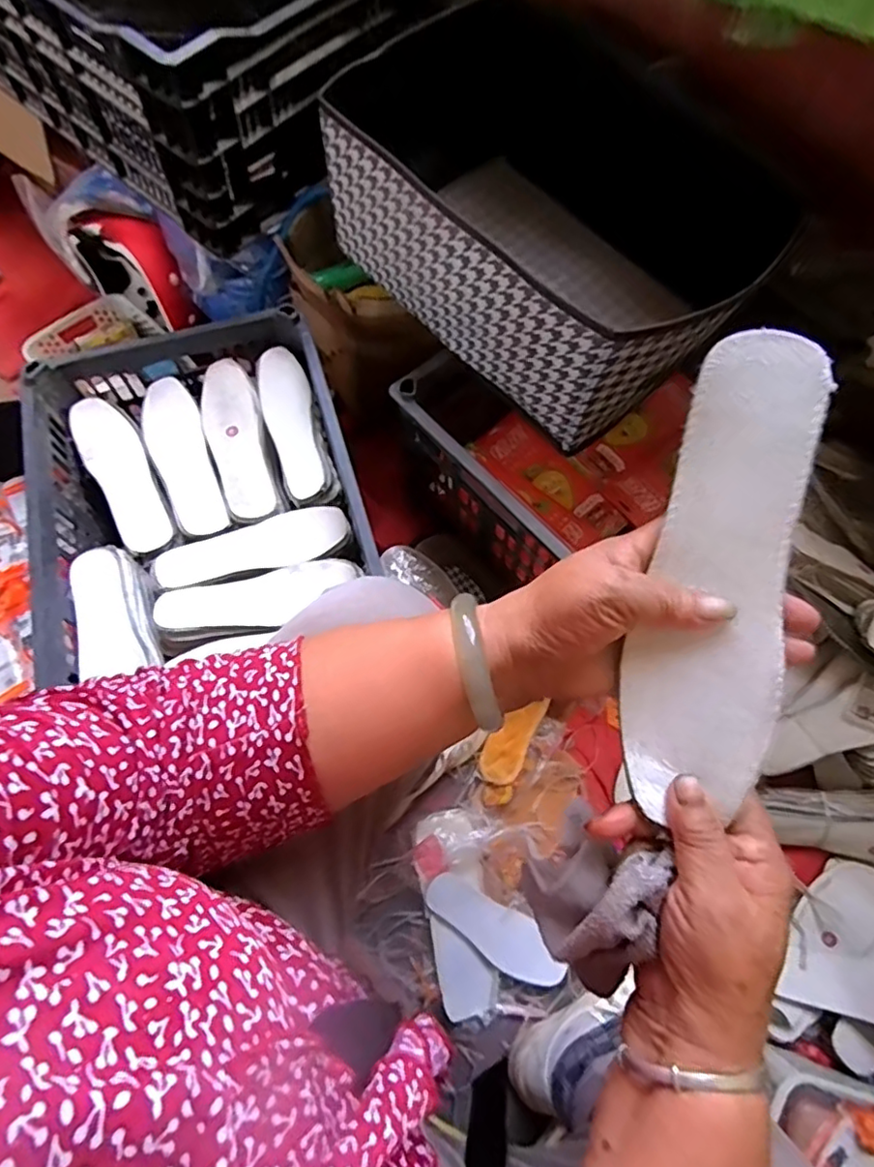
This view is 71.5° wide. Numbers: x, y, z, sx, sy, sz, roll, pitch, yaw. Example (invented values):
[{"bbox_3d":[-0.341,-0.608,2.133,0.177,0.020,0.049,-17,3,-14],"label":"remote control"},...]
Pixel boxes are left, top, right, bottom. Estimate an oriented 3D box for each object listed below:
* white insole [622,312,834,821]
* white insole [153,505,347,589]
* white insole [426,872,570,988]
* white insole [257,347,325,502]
[{"bbox_3d":[0.134,0.000,0.286,0.061,0.030,0.219,8,99,3],"label":"white insole"},{"bbox_3d":[-0.213,-0.045,0.695,0.214,0.018,0.068,-10,66,-5],"label":"white insole"},{"bbox_3d":[0.067,0.406,0.711,0.172,0.016,0.060,29,69,12],"label":"white insole"},{"bbox_3d":[-0.180,-0.198,0.751,0.062,0.022,0.215,-15,67,-7],"label":"white insole"}]

